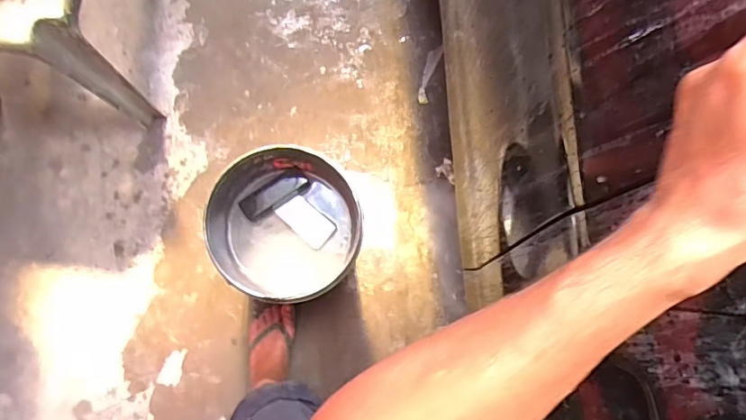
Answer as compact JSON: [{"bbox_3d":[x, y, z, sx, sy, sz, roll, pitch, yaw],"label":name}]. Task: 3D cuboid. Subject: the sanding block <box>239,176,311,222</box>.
[{"bbox_3d":[-0.209,-0.032,1.092,0.147,0.024,0.055,-31,83,-6],"label":"sanding block"}]

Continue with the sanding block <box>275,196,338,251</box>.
[{"bbox_3d":[-0.142,0.022,1.090,0.125,0.016,0.070,42,82,5],"label":"sanding block"}]

